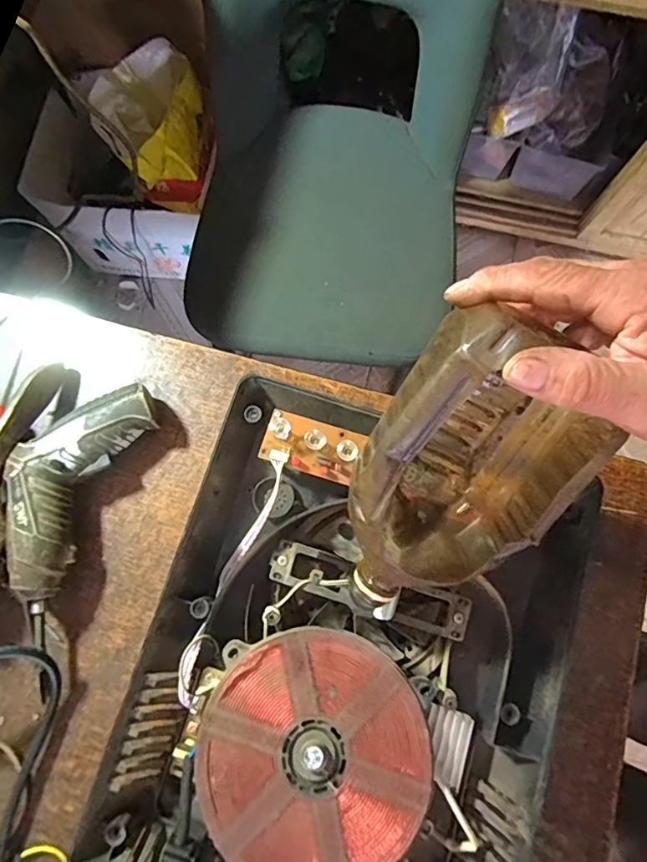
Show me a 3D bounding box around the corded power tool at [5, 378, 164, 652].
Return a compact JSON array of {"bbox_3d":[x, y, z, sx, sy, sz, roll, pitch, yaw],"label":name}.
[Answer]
[{"bbox_3d":[-0.205,0.049,0.396,0.084,0.040,0.196,24,80,3],"label":"corded power tool"}]

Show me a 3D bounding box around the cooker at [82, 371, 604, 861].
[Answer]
[{"bbox_3d":[0.025,0.161,0.361,0.278,0.053,0.350,17,79,2],"label":"cooker"}]

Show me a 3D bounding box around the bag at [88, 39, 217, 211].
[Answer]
[{"bbox_3d":[-0.299,-0.544,0.950,0.187,0.230,0.167,-20,80,-5],"label":"bag"}]

